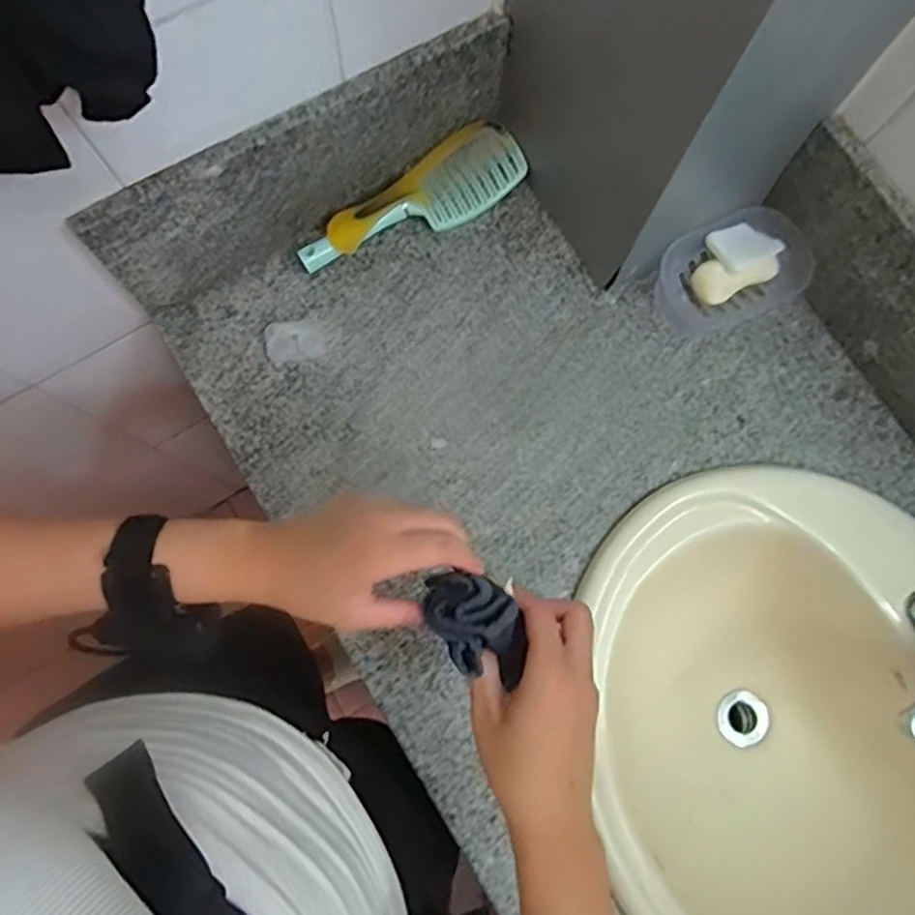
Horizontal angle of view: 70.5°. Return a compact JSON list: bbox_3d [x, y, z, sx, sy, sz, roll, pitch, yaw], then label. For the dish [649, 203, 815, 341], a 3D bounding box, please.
[{"bbox_3d":[0.283,-0.187,0.670,0.142,0.057,0.102,-26,80,-8],"label":"dish"}]

